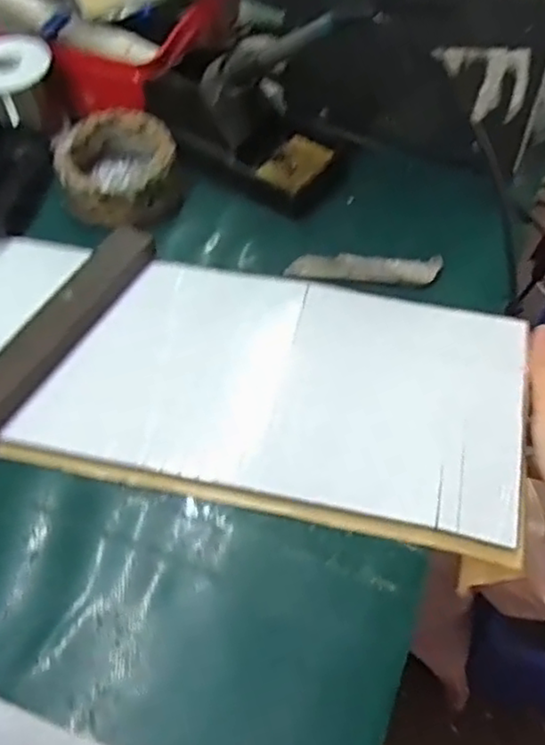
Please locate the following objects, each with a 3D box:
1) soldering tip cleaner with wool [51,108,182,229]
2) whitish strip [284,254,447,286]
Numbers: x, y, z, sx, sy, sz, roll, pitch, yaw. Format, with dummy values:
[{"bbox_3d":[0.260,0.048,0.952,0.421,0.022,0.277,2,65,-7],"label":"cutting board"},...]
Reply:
[{"bbox_3d":[-0.113,-0.150,0.508,0.084,0.034,0.090,1,55,-1],"label":"soldering tip cleaner with wool"},{"bbox_3d":[0.062,-0.072,0.477,0.103,0.004,0.022,3,66,11],"label":"whitish strip"}]

